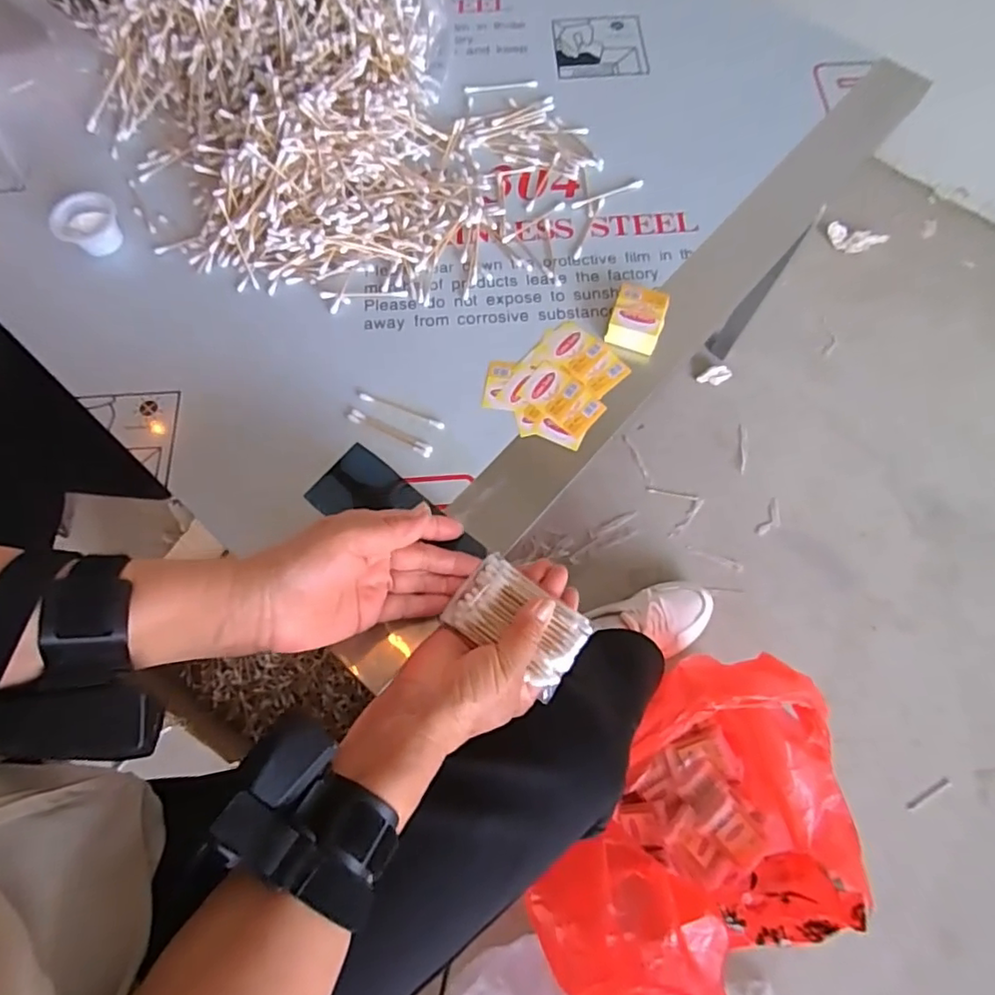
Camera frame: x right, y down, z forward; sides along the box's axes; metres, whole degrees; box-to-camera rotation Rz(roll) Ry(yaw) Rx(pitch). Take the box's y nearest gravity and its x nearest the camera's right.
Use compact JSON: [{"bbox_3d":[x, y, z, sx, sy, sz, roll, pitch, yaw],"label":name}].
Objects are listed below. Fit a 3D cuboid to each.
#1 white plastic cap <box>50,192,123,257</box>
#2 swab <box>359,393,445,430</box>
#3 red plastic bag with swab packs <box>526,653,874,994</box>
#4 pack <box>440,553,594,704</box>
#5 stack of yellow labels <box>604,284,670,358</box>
[{"bbox_3d":[-0.358,-0.239,0.513,0.052,0.026,0.052,-1,70,2],"label":"white plastic cap"},{"bbox_3d":[-0.077,-0.070,0.465,0.074,0.004,0.007,21,72,9],"label":"swab"},{"bbox_3d":[0.235,0.377,0.638,0.264,0.235,0.348,38,75,13],"label":"red plastic bag with swab packs"},{"bbox_3d":[0.014,0.085,0.394,0.089,0.011,0.058,35,75,13],"label":"pack"},{"bbox_3d":[0.116,-0.147,0.484,0.042,0.022,0.050,19,72,8],"label":"stack of yellow labels"}]

